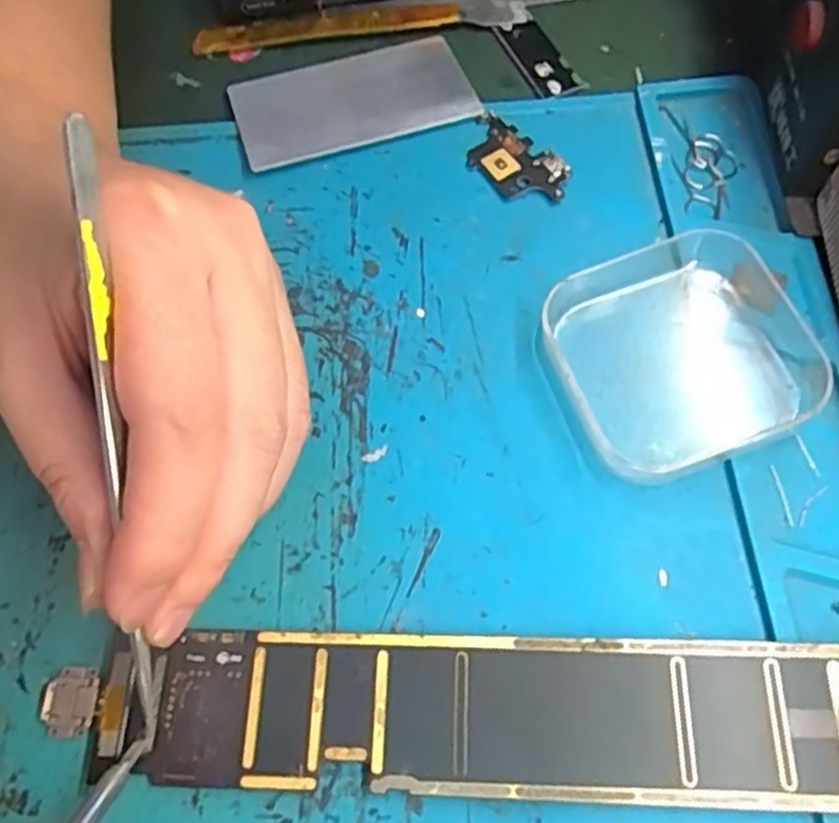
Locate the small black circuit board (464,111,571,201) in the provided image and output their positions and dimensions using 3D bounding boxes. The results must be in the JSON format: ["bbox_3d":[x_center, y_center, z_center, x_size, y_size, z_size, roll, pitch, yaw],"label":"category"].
[{"bbox_3d":[0.031,-0.082,0.253,0.022,0.005,0.039,-41,70,-15],"label":"small black circuit board"}]

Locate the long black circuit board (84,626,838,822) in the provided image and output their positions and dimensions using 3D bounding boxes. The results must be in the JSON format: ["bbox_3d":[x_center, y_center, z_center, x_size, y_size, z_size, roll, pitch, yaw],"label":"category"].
[{"bbox_3d":[0.031,0.072,0.181,0.212,0.007,0.036,2,65,3],"label":"long black circuit board"}]

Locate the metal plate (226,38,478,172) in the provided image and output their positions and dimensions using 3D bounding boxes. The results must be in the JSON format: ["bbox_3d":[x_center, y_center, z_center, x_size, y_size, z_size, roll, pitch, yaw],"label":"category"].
[{"bbox_3d":[-0.023,-0.107,0.266,0.079,0.004,0.045,-16,60,-6],"label":"metal plate"}]

